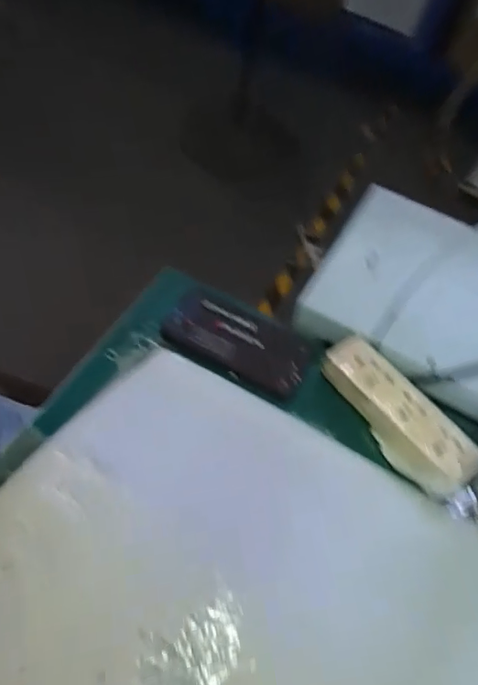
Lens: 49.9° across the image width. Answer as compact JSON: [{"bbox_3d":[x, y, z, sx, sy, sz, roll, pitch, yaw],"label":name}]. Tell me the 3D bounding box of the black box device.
[{"bbox_3d":[0.000,-0.004,0.551,0.155,0.012,0.080,26,61,12],"label":"black box device"}]

